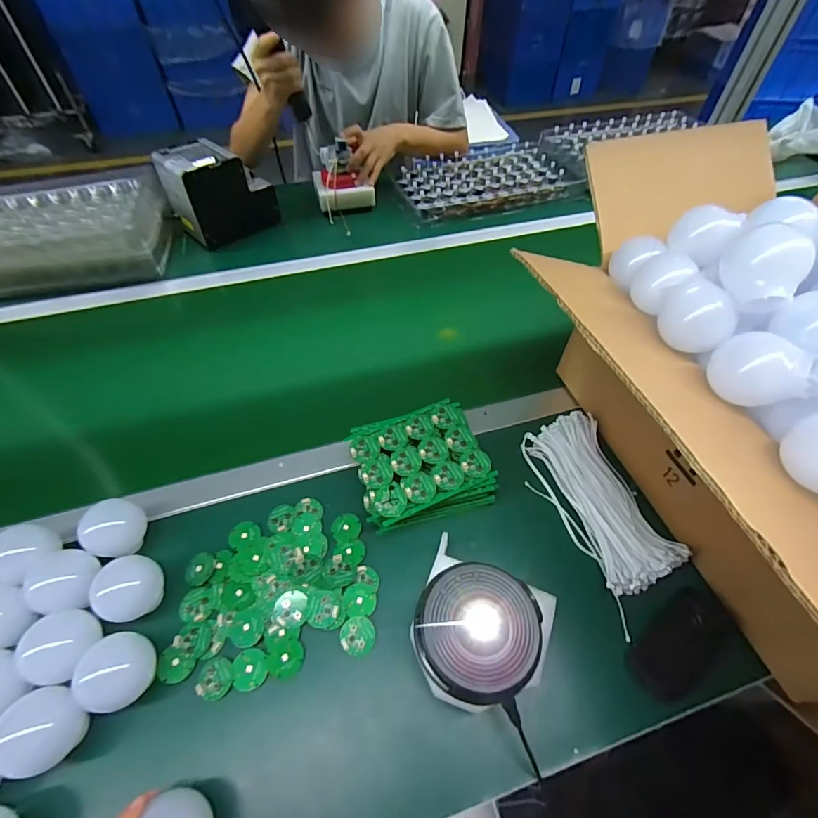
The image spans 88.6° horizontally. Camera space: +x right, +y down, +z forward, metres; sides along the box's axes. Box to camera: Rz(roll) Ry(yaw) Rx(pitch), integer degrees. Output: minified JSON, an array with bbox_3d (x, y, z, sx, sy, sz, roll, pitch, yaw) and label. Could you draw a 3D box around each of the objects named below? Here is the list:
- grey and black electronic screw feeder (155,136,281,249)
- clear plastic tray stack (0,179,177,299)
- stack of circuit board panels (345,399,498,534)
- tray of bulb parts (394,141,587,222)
[{"bbox_3d":[-0.372,-0.428,0.835,0.176,0.146,0.114,-33,60,-23],"label":"grey and black electronic screw feeder"},{"bbox_3d":[-0.689,-0.329,0.792,0.434,0.097,0.287,-16,55,-13],"label":"clear plastic tray stack"},{"bbox_3d":[0.017,0.073,0.506,0.156,0.063,0.134,-16,55,-13],"label":"stack of circuit board panels"},{"bbox_3d":[0.174,-0.543,0.990,0.398,0.042,0.212,-15,55,-13],"label":"tray of bulb parts"}]

